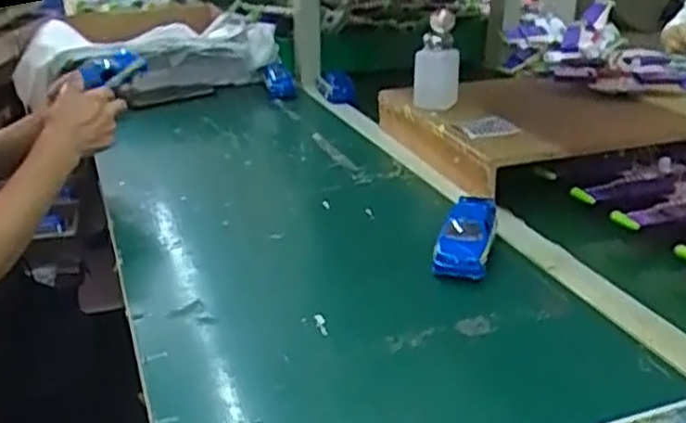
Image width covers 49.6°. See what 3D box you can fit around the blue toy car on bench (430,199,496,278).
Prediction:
[{"bbox_3d":[0.126,0.023,0.755,0.051,0.034,0.118,4,26,15],"label":"blue toy car on bench"}]

